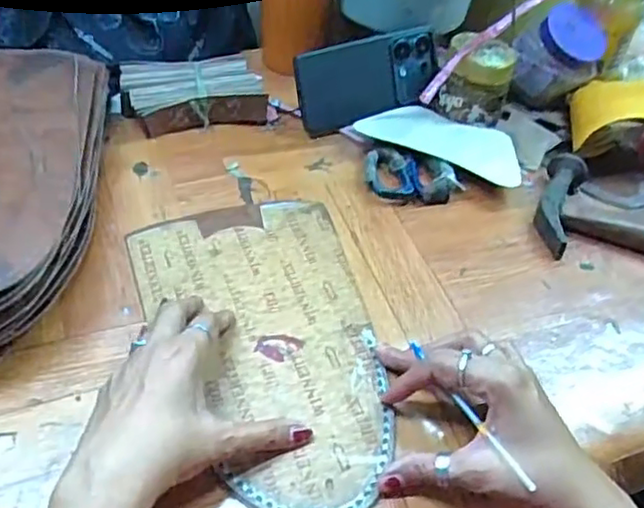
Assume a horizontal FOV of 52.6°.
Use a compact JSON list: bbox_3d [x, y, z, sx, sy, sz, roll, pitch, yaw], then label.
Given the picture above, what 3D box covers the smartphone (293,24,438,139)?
[{"bbox_3d":[0.051,-0.179,0.652,0.159,0.076,0.018,-25,27,-23],"label":"smartphone"}]

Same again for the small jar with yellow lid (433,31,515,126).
[{"bbox_3d":[0.153,-0.181,0.658,0.069,0.066,0.074,3,46,-3],"label":"small jar with yellow lid"}]

